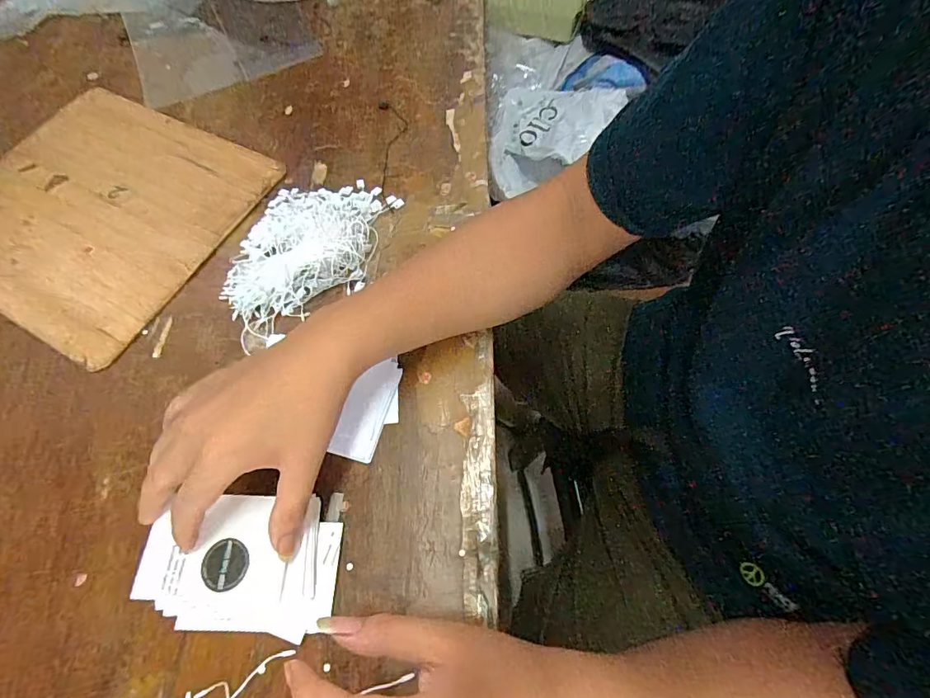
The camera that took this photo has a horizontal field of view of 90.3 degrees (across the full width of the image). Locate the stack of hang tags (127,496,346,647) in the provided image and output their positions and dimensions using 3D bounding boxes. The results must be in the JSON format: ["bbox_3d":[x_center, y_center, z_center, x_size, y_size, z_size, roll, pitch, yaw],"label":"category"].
[{"bbox_3d":[-0.140,0.134,0.290,0.115,0.023,0.077,1,65,4],"label":"stack of hang tags"}]

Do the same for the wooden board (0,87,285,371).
[{"bbox_3d":[-0.358,-0.142,0.450,0.292,0.006,0.248,26,69,15],"label":"wooden board"}]

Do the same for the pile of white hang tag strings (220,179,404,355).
[{"bbox_3d":[-0.142,-0.084,0.399,0.116,0.021,0.174,13,66,10],"label":"pile of white hang tag strings"}]

